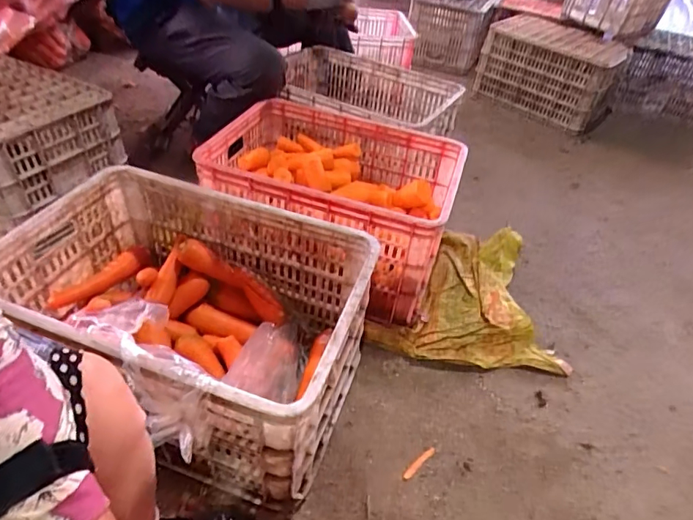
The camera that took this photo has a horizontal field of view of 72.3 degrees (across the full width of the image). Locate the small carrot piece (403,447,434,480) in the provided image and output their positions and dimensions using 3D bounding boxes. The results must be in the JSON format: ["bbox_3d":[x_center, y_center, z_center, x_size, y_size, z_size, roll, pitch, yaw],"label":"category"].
[{"bbox_3d":[0.121,0.338,0.791,0.074,0.009,0.013,-31,52,-34],"label":"small carrot piece"}]

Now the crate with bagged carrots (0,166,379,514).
[{"bbox_3d":[-0.247,0.121,0.769,0.503,0.310,0.373,16,42,9],"label":"crate with bagged carrots"}]

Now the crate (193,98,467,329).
[{"bbox_3d":[-0.024,-0.134,1.080,0.513,0.271,0.387,19,43,13],"label":"crate"}]

